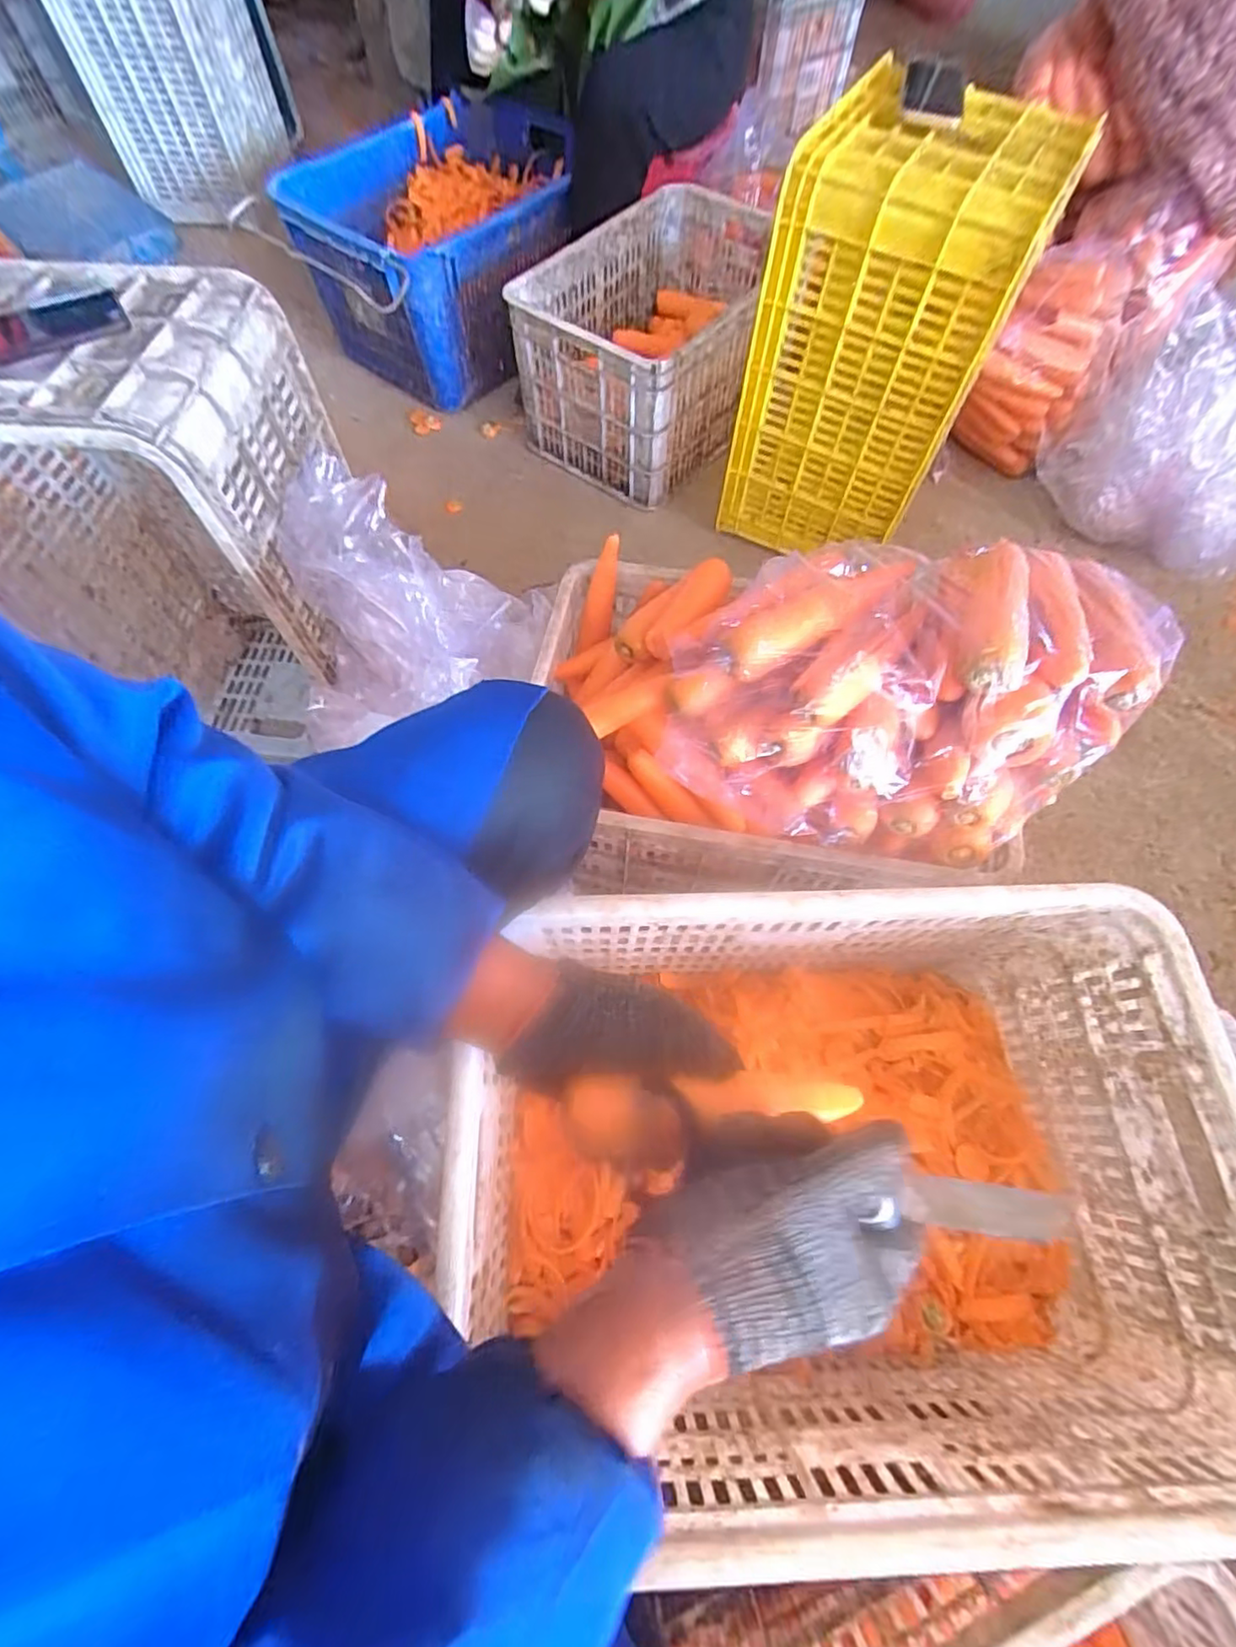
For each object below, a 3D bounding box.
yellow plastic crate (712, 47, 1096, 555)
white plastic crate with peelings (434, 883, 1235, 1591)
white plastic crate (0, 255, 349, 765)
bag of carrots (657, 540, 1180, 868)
[{"bbox_3d":[0.375,-0.708,0.931,0.311,0.460,0.278,21,67,10],"label":"yellow plastic crate"},{"bbox_3d":[0.180,0.306,0.571,0.594,0.293,0.412,-1,65,0],"label":"white plastic crate with peelings"},{"bbox_3d":[-0.528,-0.337,0.775,0.362,0.483,0.277,6,65,3],"label":"white plastic crate"},{"bbox_3d":[0.244,-0.118,0.565,0.383,0.174,0.240,6,65,3],"label":"bag of carrots"}]

